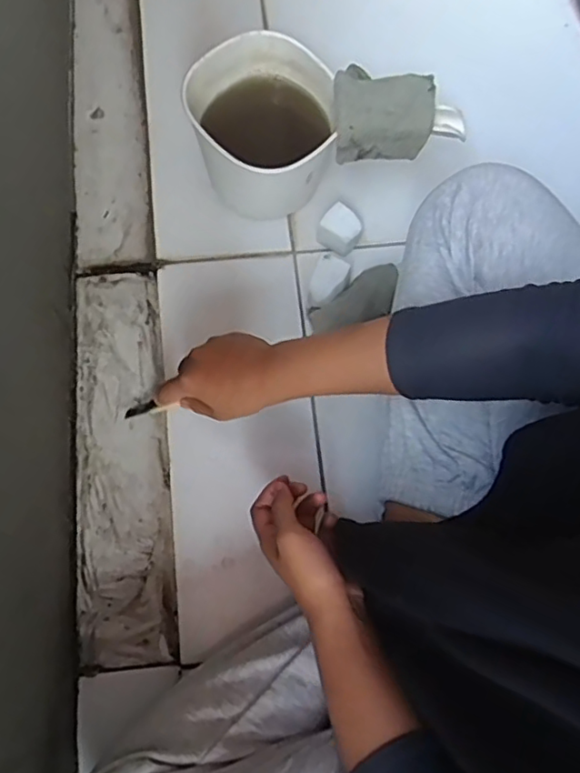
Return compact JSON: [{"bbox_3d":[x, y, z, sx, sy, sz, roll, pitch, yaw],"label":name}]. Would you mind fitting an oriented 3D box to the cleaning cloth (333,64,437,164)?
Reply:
[{"bbox_3d":[0.091,-0.266,0.594,0.096,0.046,0.085,1,74,-2],"label":"cleaning cloth"}]

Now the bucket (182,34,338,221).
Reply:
[{"bbox_3d":[-0.028,-0.251,0.631,0.143,0.147,0.156,10,74,1],"label":"bucket"}]

